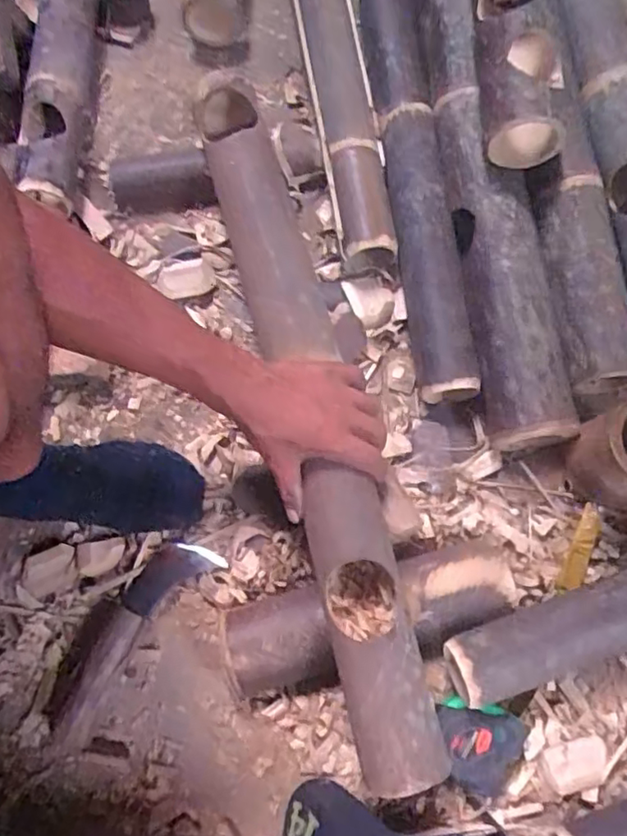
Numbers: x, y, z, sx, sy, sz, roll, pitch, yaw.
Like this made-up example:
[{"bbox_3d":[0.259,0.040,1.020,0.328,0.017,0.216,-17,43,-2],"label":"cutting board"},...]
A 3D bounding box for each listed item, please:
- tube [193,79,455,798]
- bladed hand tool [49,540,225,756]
[{"bbox_3d":[-0.011,-0.037,0.609,0.073,0.071,0.724,-14,75,-3],"label":"tube"},{"bbox_3d":[-0.184,0.215,0.610,0.064,0.040,0.224,37,78,11],"label":"bladed hand tool"}]

